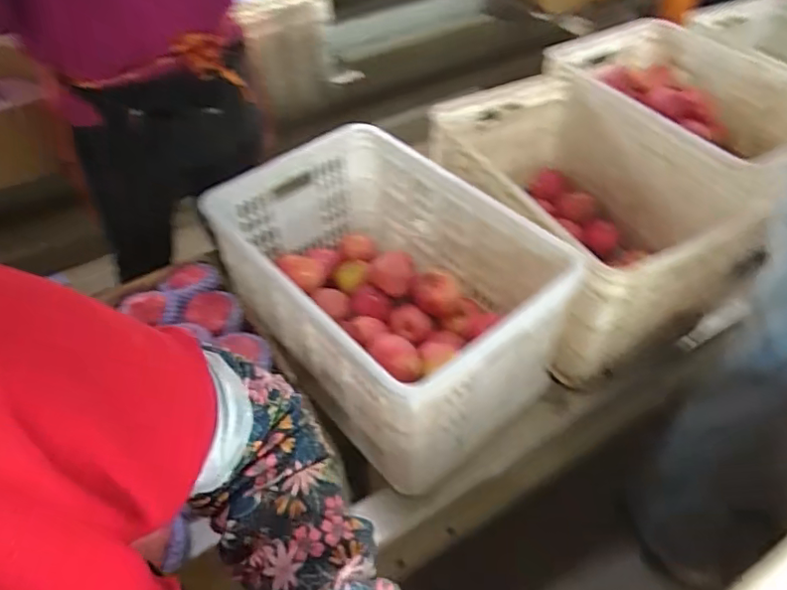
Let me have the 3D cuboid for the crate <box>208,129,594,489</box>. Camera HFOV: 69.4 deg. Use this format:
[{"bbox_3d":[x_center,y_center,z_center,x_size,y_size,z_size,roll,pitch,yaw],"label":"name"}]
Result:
[{"bbox_3d":[-0.018,-0.010,0.959,0.356,0.285,0.526,-35,55,-26],"label":"crate"}]

